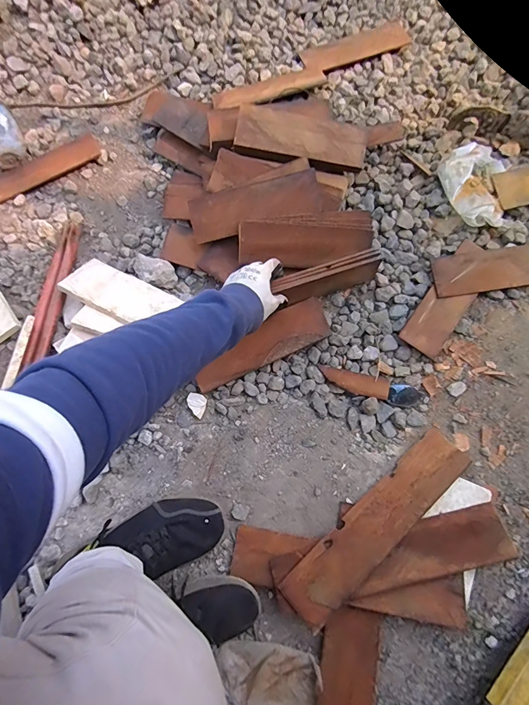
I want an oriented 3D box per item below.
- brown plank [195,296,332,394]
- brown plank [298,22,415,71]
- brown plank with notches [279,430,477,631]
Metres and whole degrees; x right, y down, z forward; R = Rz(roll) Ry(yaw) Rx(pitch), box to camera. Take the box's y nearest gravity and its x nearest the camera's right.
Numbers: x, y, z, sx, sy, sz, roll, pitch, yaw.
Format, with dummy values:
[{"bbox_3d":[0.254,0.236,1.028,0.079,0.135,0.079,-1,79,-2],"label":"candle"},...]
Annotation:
[{"bbox_3d":[-0.006,-0.013,0.626,0.251,0.010,0.073,-27,95,-3],"label":"brown plank"},{"bbox_3d":[0.203,-0.673,0.779,0.250,0.015,0.079,-23,78,-5],"label":"brown plank"},{"bbox_3d":[0.178,0.261,0.550,0.347,0.009,0.079,-39,63,-15],"label":"brown plank with notches"}]

